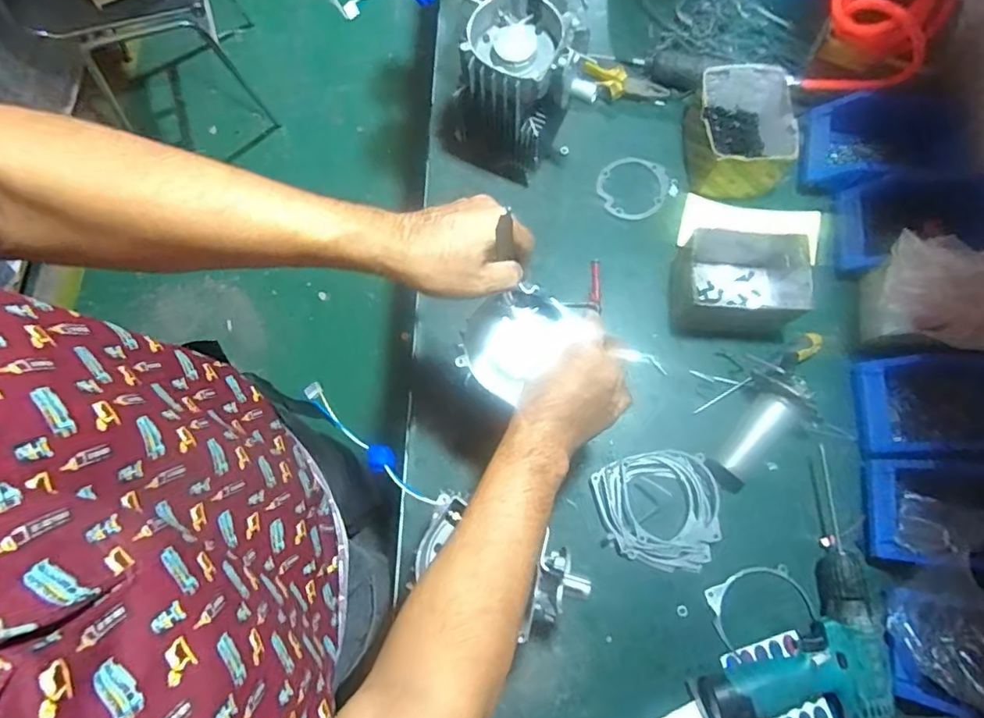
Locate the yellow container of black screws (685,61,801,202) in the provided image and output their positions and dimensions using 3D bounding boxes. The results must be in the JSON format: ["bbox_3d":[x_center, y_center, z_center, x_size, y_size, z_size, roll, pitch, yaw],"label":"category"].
[{"bbox_3d":[0.346,-0.311,0.770,0.131,0.098,0.157,4,77,2],"label":"yellow container of black screws"}]

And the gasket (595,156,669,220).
[{"bbox_3d":[0.205,-0.251,0.815,0.101,0.009,0.106,0,72,-1],"label":"gasket"}]

